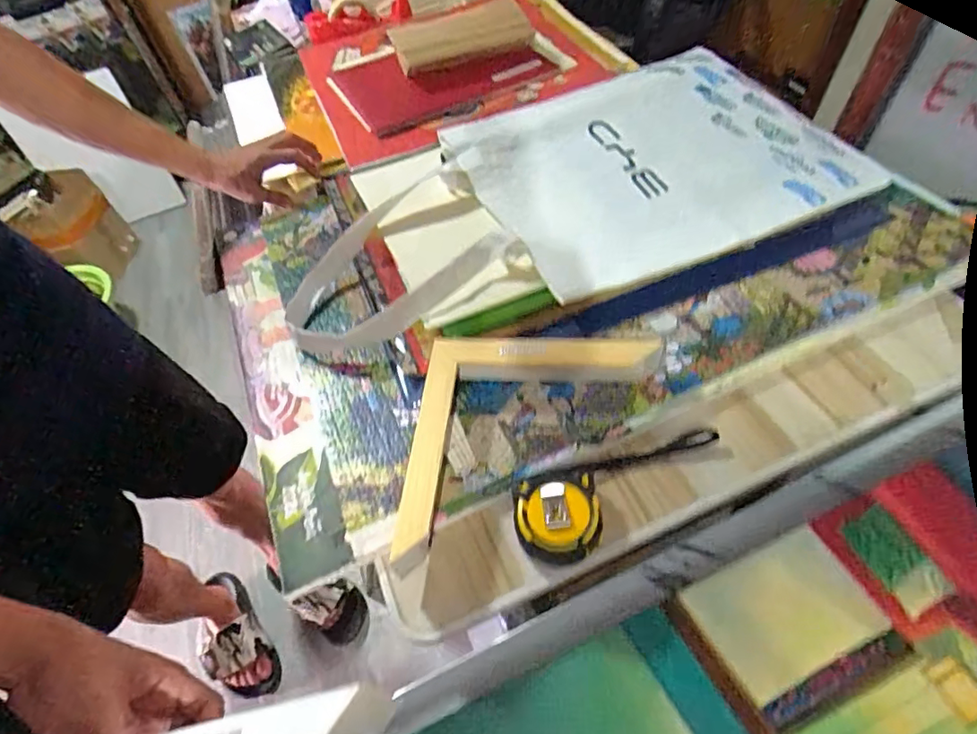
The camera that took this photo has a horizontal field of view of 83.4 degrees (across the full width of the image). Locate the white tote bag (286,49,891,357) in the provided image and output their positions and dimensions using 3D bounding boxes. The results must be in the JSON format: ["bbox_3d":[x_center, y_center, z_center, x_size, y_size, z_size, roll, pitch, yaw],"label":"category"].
[{"bbox_3d":[0.087,-0.205,0.651,0.660,0.075,0.333,-20,53,-5],"label":"white tote bag"}]

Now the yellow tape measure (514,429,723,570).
[{"bbox_3d":[0.100,0.085,0.442,0.185,0.041,0.078,-32,55,-14],"label":"yellow tape measure"}]

